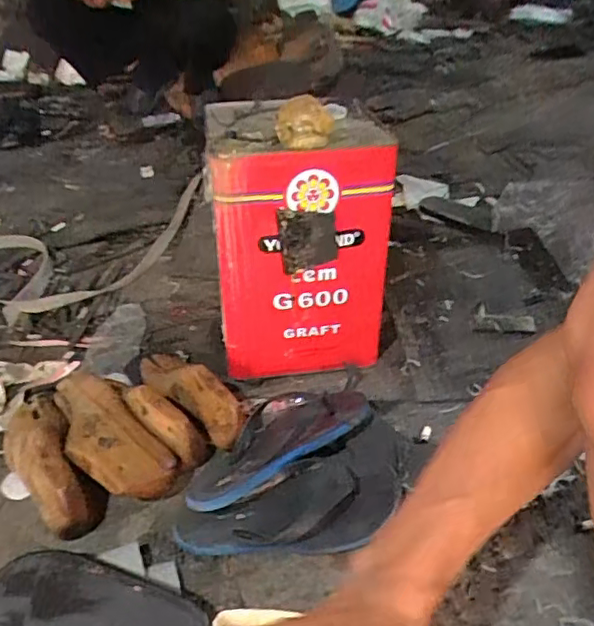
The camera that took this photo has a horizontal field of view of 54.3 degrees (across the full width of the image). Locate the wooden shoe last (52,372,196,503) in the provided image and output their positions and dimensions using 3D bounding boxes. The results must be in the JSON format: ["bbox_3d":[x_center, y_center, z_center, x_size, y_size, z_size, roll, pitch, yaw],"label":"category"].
[{"bbox_3d":[-0.247,0.156,0.747,0.104,0.068,0.240,-27,42,-31],"label":"wooden shoe last"}]

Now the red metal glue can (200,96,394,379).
[{"bbox_3d":[-0.002,-0.111,0.859,0.234,0.371,0.217,-7,36,-7],"label":"red metal glue can"}]

